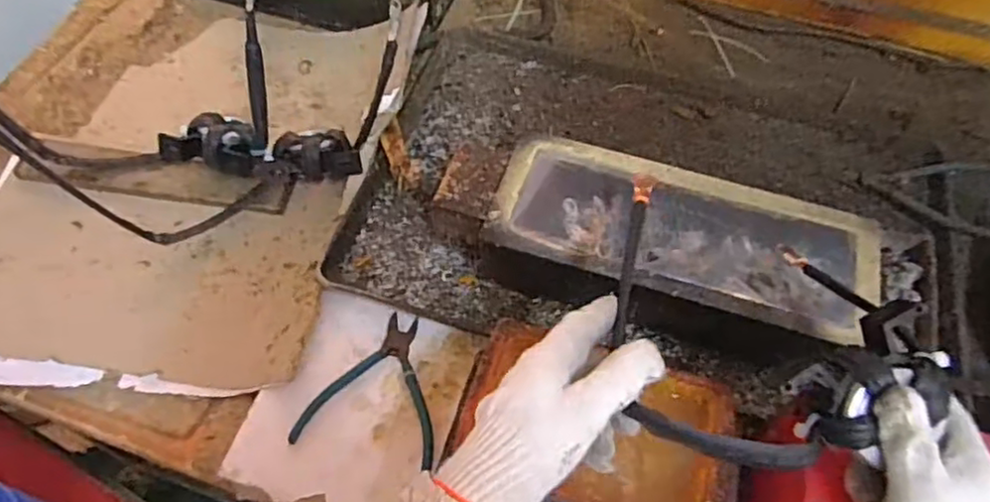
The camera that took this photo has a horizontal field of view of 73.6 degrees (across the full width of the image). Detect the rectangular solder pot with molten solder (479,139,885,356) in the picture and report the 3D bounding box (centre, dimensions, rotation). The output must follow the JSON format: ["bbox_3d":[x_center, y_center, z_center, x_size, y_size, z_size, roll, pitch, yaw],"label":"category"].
[{"bbox_3d":[0.168,0.006,0.621,0.342,0.084,0.156,15,58,7],"label":"rectangular solder pot with molten solder"}]

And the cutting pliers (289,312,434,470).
[{"bbox_3d":[-0.098,0.116,0.584,0.121,0.011,0.132,12,57,6],"label":"cutting pliers"}]

